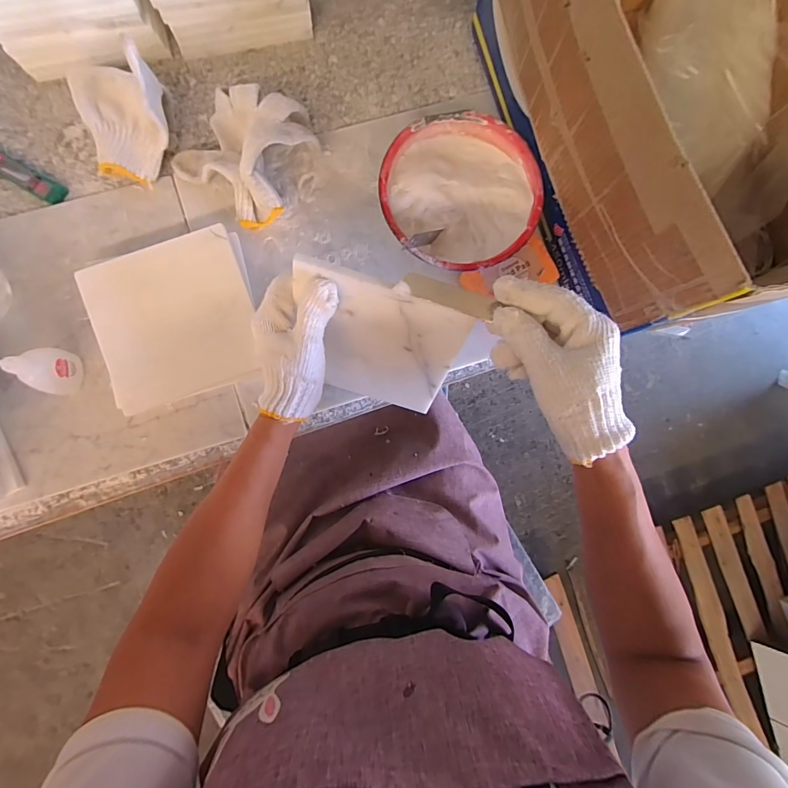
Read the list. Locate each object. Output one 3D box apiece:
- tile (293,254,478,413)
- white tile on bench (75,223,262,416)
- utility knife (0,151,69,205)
[{"bbox_3d":[-0.019,-0.042,0.375,0.149,0.154,0.005,18,55,-4],"label":"tile"},{"bbox_3d":[-0.220,-0.076,0.407,0.155,0.015,0.153,-19,101,-10],"label":"white tile on bench"},{"bbox_3d":[-0.418,-0.246,0.437,0.117,0.012,0.024,29,87,-1],"label":"utility knife"}]

